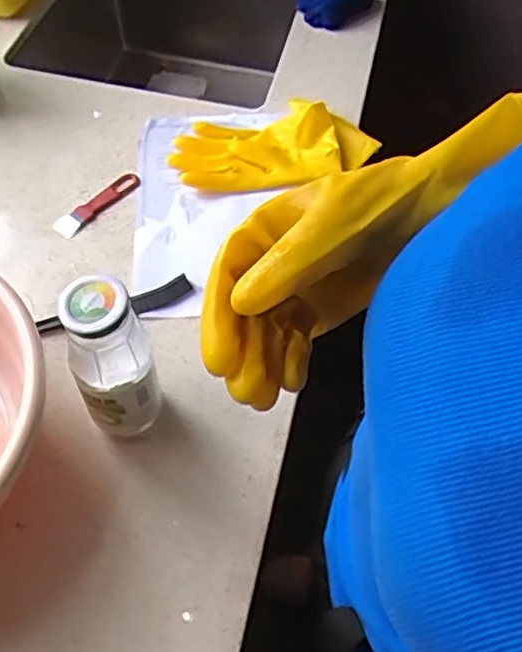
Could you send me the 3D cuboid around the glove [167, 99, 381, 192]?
[{"bbox_3d":[0.012,-0.212,0.776,0.232,0.032,0.127,-19,60,-15],"label":"glove"}]

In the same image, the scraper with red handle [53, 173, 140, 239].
[{"bbox_3d":[-0.180,-0.137,0.728,0.025,0.012,0.116,35,62,18],"label":"scraper with red handle"}]

